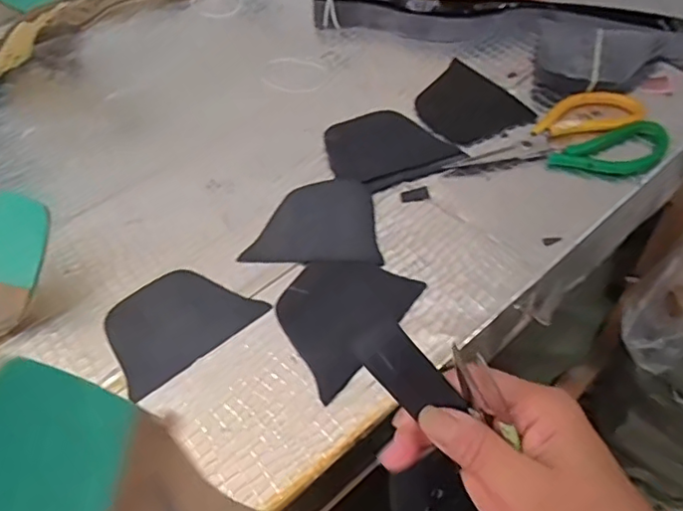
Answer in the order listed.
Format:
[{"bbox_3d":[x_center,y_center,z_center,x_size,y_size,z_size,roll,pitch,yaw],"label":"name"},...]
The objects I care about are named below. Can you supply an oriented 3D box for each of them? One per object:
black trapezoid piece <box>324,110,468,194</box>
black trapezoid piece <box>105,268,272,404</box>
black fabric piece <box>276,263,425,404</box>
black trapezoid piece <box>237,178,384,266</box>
[{"bbox_3d":[0.044,-0.103,0.551,0.110,0.010,0.090,-18,53,-9],"label":"black trapezoid piece"},{"bbox_3d":[-0.129,0.048,0.462,0.109,0.005,0.085,-35,57,-20],"label":"black trapezoid piece"},{"bbox_3d":[-0.005,0.042,0.450,0.087,0.005,0.113,29,60,25],"label":"black fabric piece"},{"bbox_3d":[-0.019,-0.030,0.502,0.107,0.006,0.089,3,53,8],"label":"black trapezoid piece"}]

